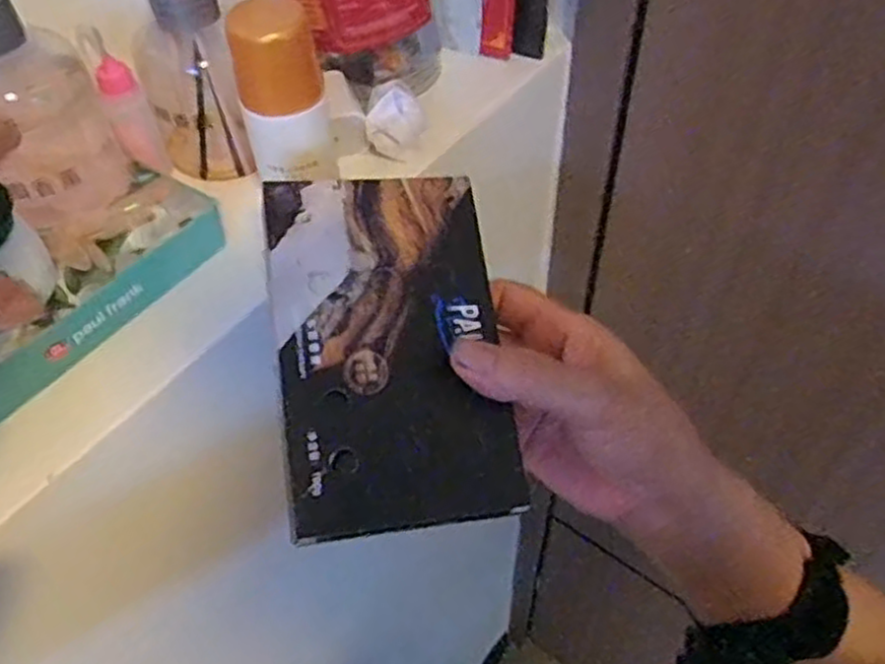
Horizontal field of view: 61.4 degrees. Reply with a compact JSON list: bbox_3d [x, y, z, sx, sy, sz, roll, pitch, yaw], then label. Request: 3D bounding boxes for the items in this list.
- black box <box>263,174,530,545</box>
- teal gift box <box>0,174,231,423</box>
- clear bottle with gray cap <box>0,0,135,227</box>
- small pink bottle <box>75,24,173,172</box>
[{"bbox_3d":[-0.020,0.002,0.287,0.085,0.009,0.141,-5,72,-14],"label":"black box"},{"bbox_3d":[-0.158,-0.016,0.319,0.041,0.032,0.141,28,58,22],"label":"teal gift box"},{"bbox_3d":[-0.171,-0.094,0.309,0.055,0.089,0.056,-26,55,-17],"label":"clear bottle with gray cap"},{"bbox_3d":[-0.149,-0.108,0.354,0.019,0.073,0.016,-17,53,-11],"label":"small pink bottle"}]

